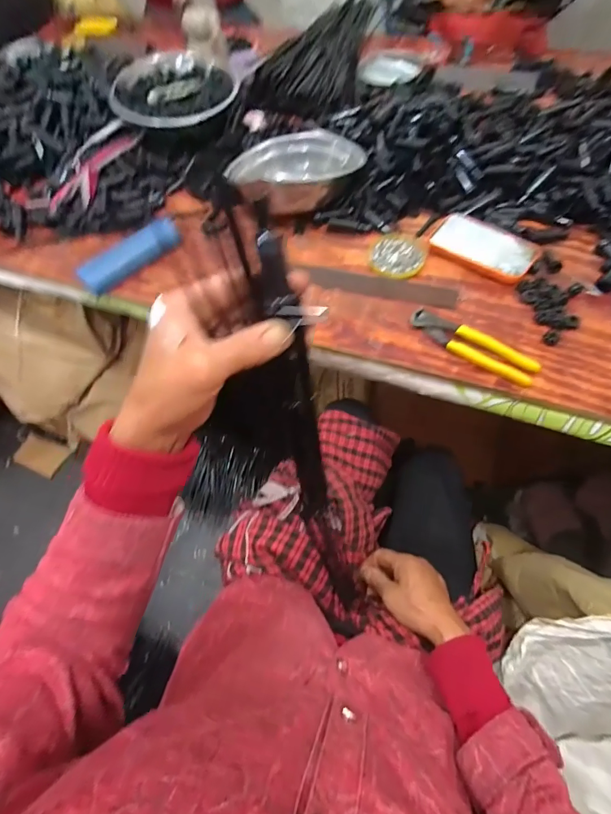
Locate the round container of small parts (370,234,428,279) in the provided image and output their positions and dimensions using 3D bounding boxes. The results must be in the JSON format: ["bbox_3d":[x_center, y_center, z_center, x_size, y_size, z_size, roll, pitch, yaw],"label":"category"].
[{"bbox_3d":[0.140,-0.230,0.594,0.079,0.007,0.084,-1,62,3],"label":"round container of small parts"}]

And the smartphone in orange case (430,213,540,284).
[{"bbox_3d":[0.260,-0.235,0.578,0.145,0.018,0.080,38,70,20],"label":"smartphone in orange case"}]

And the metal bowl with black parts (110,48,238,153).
[{"bbox_3d":[-0.235,-0.580,0.733,0.207,0.083,0.217,-1,62,3],"label":"metal bowl with black parts"}]

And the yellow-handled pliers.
[{"bbox_3d":[0.213,-0.079,0.508,0.164,0.018,0.037,34,69,19],"label":"yellow-handled pliers"}]

